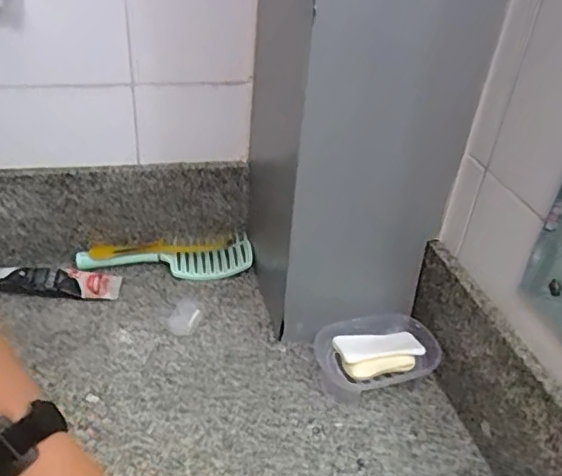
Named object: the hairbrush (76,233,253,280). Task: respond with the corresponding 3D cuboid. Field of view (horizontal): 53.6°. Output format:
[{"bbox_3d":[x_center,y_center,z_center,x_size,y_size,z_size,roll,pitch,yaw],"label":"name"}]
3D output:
[{"bbox_3d":[-0.170,0.036,0.832,0.255,0.036,0.065,-6,37,-16],"label":"hairbrush"}]

